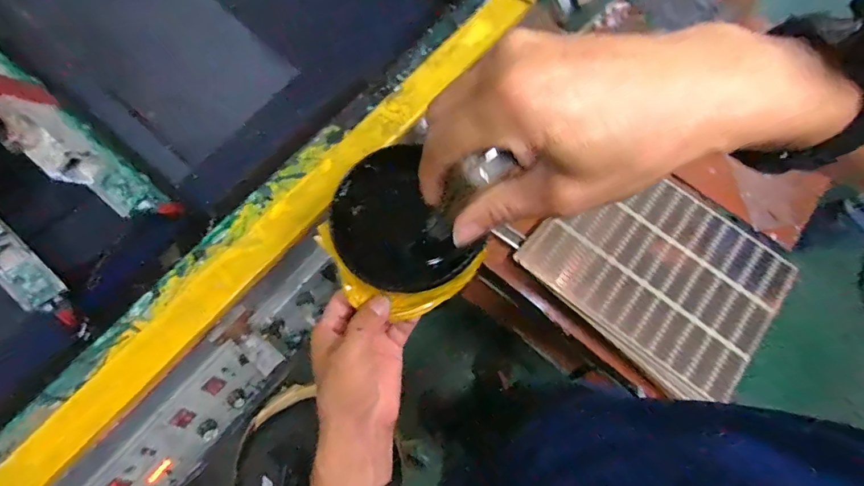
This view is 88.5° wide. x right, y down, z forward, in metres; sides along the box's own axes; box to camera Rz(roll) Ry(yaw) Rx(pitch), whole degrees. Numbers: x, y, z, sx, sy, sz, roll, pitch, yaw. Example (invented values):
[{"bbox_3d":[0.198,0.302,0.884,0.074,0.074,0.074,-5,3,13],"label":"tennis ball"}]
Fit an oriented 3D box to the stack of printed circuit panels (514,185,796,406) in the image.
[{"bbox_3d":[0.458,0.047,0.887,0.457,0.056,0.376,41,79,6],"label":"stack of printed circuit panels"}]

